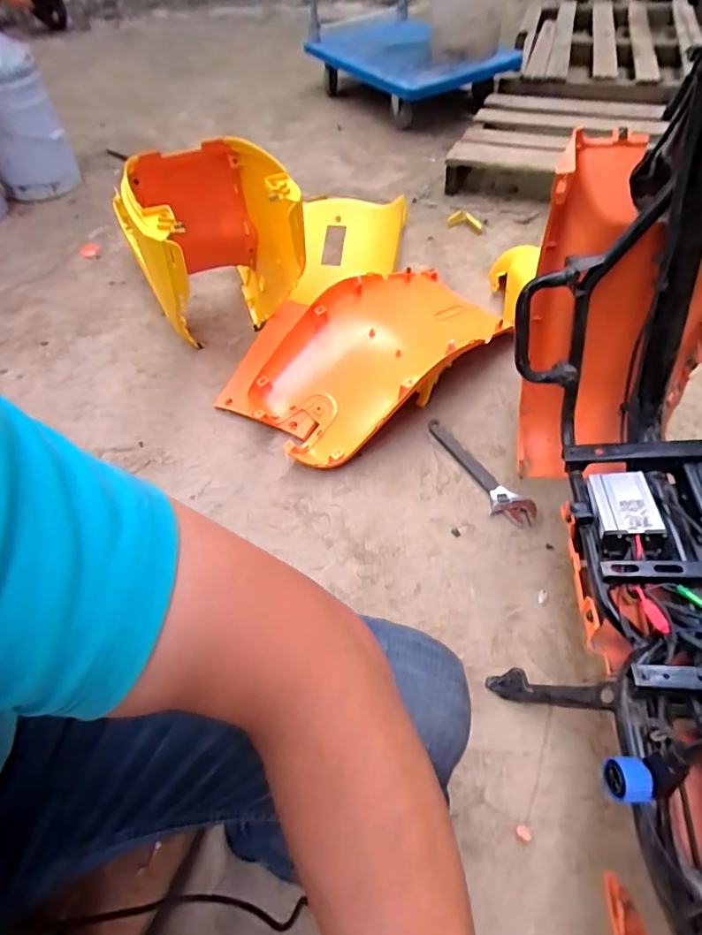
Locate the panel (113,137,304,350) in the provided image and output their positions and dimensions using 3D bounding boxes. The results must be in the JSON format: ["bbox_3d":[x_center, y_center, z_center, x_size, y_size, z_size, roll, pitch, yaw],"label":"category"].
[{"bbox_3d":[-0.285,-0.438,1.074,0.271,0.427,0.454,-24,55,-12],"label":"panel"}]

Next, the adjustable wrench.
[{"bbox_3d":[0.234,0.007,0.955,0.070,0.014,0.288,-32,57,-17],"label":"adjustable wrench"}]

